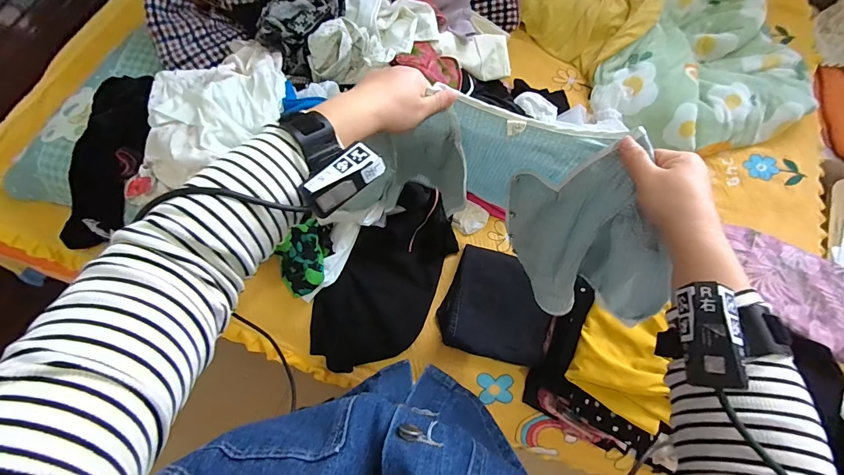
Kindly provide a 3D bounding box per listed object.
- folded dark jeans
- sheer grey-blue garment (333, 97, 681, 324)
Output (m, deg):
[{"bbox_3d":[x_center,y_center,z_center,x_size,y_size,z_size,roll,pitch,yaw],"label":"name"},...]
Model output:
[{"bbox_3d":[0.186,0.167,0.919,0.251,0.065,0.245,18,70,5],"label":"folded dark jeans"},{"bbox_3d":[0.126,-0.047,0.530,0.394,0.307,0.130,27,71,8],"label":"sheer grey-blue garment"}]

